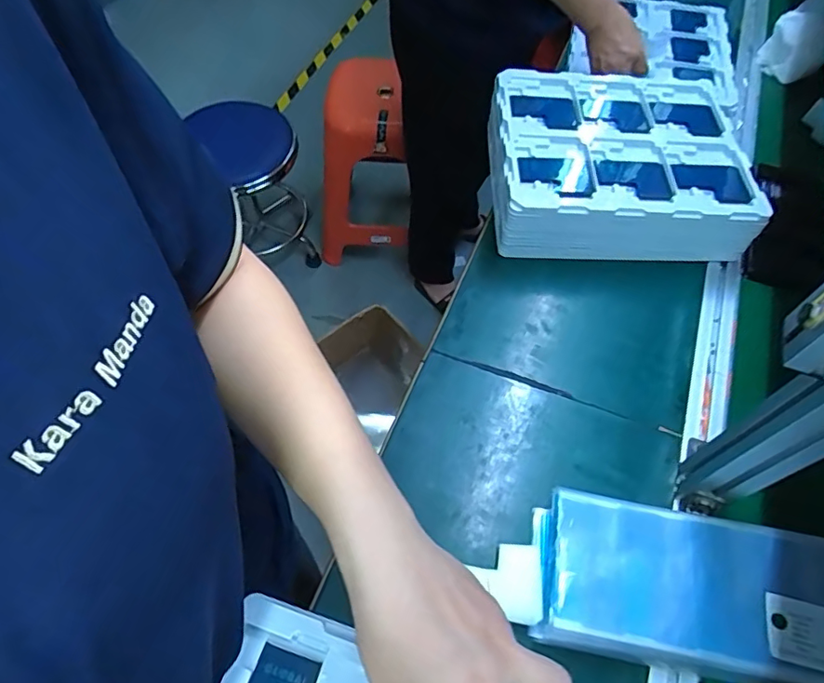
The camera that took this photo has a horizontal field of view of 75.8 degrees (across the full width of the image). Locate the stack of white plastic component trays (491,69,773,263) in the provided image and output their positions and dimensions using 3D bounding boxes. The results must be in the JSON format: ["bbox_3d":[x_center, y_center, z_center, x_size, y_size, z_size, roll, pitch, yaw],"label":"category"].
[{"bbox_3d":[0.273,-0.242,0.742,0.317,0.097,0.273,3,59,0],"label":"stack of white plastic component trays"}]

